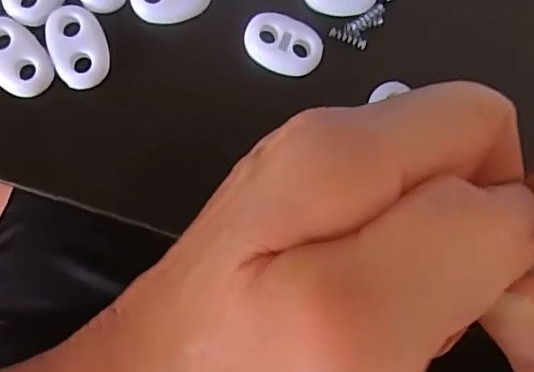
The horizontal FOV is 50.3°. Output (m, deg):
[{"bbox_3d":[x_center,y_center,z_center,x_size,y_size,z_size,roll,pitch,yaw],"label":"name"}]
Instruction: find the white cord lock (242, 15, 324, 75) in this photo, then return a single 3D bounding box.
[{"bbox_3d":[0.005,-0.041,0.163,0.022,0.004,0.015,24,85,-6],"label":"white cord lock"}]

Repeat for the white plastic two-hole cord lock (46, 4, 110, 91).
[{"bbox_3d":[-0.052,-0.038,0.156,0.014,0.005,0.022,-18,90,-8],"label":"white plastic two-hole cord lock"}]

